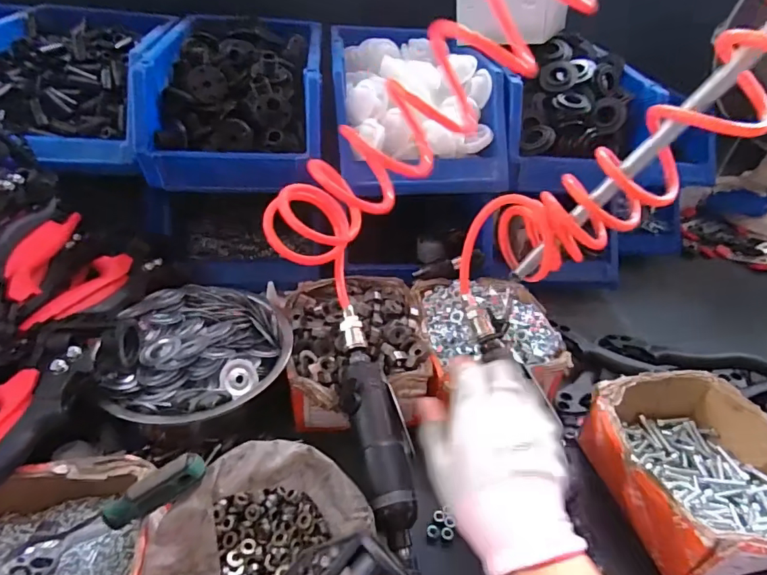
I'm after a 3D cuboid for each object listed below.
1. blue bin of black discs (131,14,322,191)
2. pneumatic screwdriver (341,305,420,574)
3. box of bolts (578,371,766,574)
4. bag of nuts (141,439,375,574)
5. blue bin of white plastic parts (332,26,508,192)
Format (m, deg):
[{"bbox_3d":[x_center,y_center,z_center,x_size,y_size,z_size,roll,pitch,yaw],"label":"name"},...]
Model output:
[{"bbox_3d":[-0.182,-0.253,0.628,0.200,0.122,0.307,0,37,-7],"label":"blue bin of black discs"},{"bbox_3d":[-0.004,0.117,0.411,0.051,0.032,0.223,-6,55,-15],"label":"pneumatic screwdriver"},{"bbox_3d":[0.277,0.163,0.426,0.151,0.072,0.169,-4,38,-13],"label":"box of bolts"},{"bbox_3d":[-0.081,0.187,0.312,0.134,0.082,0.150,14,37,11],"label":"bag of nuts"},{"bbox_3d":[0.035,-0.254,0.646,0.198,0.109,0.313,0,37,-7],"label":"blue bin of white plastic parts"}]

